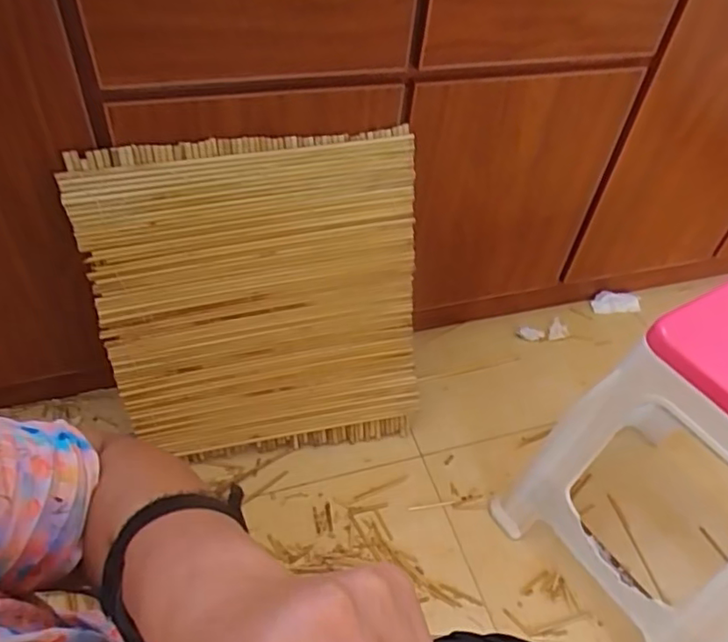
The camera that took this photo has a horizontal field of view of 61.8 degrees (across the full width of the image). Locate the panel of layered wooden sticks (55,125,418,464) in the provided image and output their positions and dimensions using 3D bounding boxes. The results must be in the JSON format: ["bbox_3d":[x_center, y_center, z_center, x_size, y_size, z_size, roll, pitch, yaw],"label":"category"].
[{"bbox_3d":[-0.143,-0.012,0.911,0.455,0.502,0.025,-10,29,-14],"label":"panel of layered wooden sticks"}]

